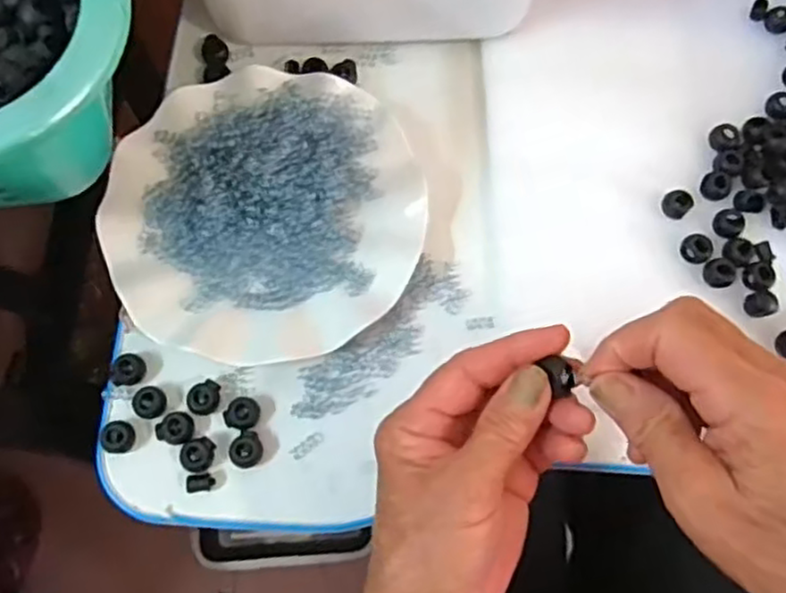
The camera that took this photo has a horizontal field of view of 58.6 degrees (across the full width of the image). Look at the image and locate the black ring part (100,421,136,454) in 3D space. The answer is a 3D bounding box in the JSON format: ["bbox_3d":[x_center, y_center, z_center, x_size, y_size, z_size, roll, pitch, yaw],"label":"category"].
[{"bbox_3d":[-0.149,0.076,0.379,0.016,0.010,0.017,1,72,-2],"label":"black ring part"}]

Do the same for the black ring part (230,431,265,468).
[{"bbox_3d":[-0.080,0.084,0.381,0.017,0.009,0.017,1,72,-2],"label":"black ring part"}]

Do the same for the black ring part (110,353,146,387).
[{"bbox_3d":[-0.148,0.041,0.391,0.015,0.013,0.018,24,73,5],"label":"black ring part"}]

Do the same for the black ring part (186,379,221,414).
[{"bbox_3d":[-0.105,0.056,0.387,0.018,0.005,0.018,-15,73,-7],"label":"black ring part"}]

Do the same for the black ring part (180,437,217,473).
[{"bbox_3d":[-0.106,0.085,0.377,0.017,0.009,0.018,2,72,-2],"label":"black ring part"}]

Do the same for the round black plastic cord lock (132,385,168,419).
[{"bbox_3d":[-0.134,0.058,0.386,0.018,0.006,0.017,1,72,-2],"label":"round black plastic cord lock"}]

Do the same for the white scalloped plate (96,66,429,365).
[{"bbox_3d":[-0.074,-0.052,0.409,0.180,0.025,0.176,1,72,-2],"label":"white scalloped plate"}]

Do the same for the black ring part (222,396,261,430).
[{"bbox_3d":[-0.083,0.065,0.385,0.019,0.010,0.017,-12,73,-6],"label":"black ring part"}]

